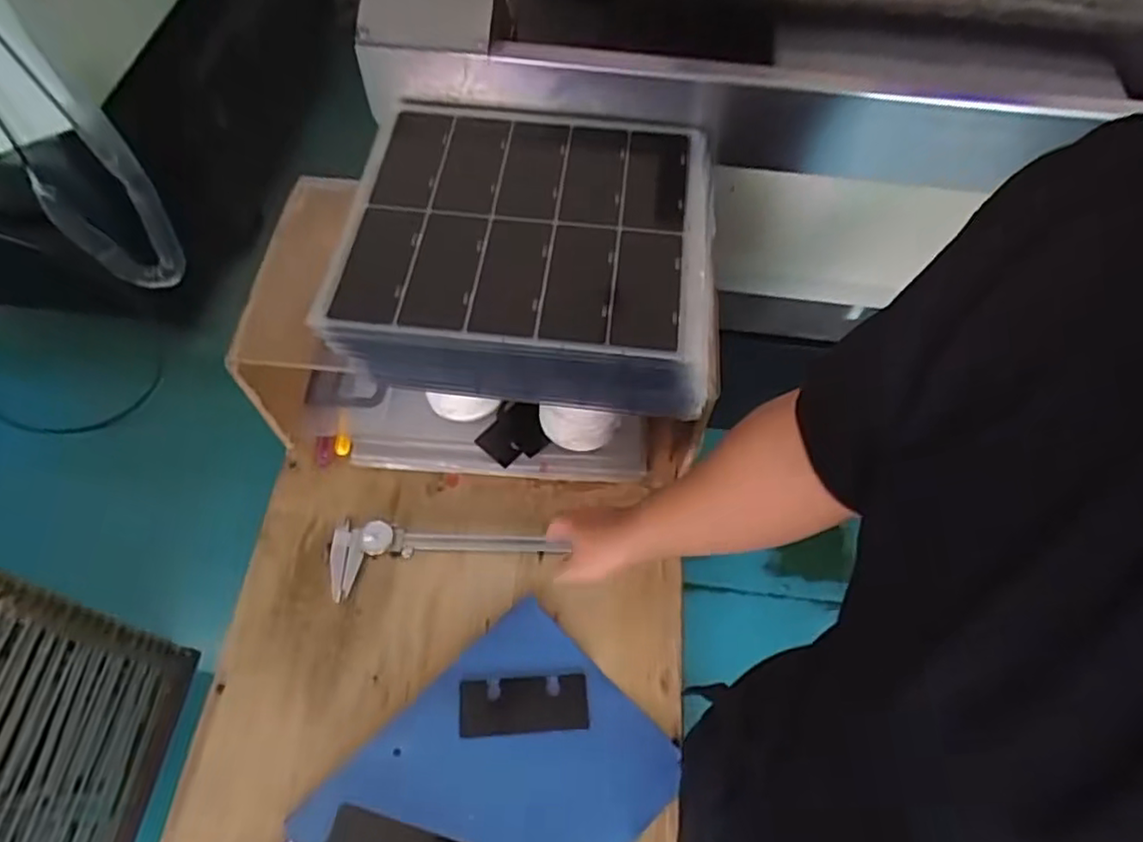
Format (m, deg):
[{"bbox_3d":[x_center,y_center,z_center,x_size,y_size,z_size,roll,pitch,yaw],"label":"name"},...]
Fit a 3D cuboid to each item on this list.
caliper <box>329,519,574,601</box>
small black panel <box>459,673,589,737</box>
[{"bbox_3d":[-0.139,0.151,0.766,0.256,0.022,0.081,-2,60,-3],"label":"caliper"},{"bbox_3d":[-0.049,0.291,0.698,0.129,0.007,0.054,-2,60,-4],"label":"small black panel"}]

